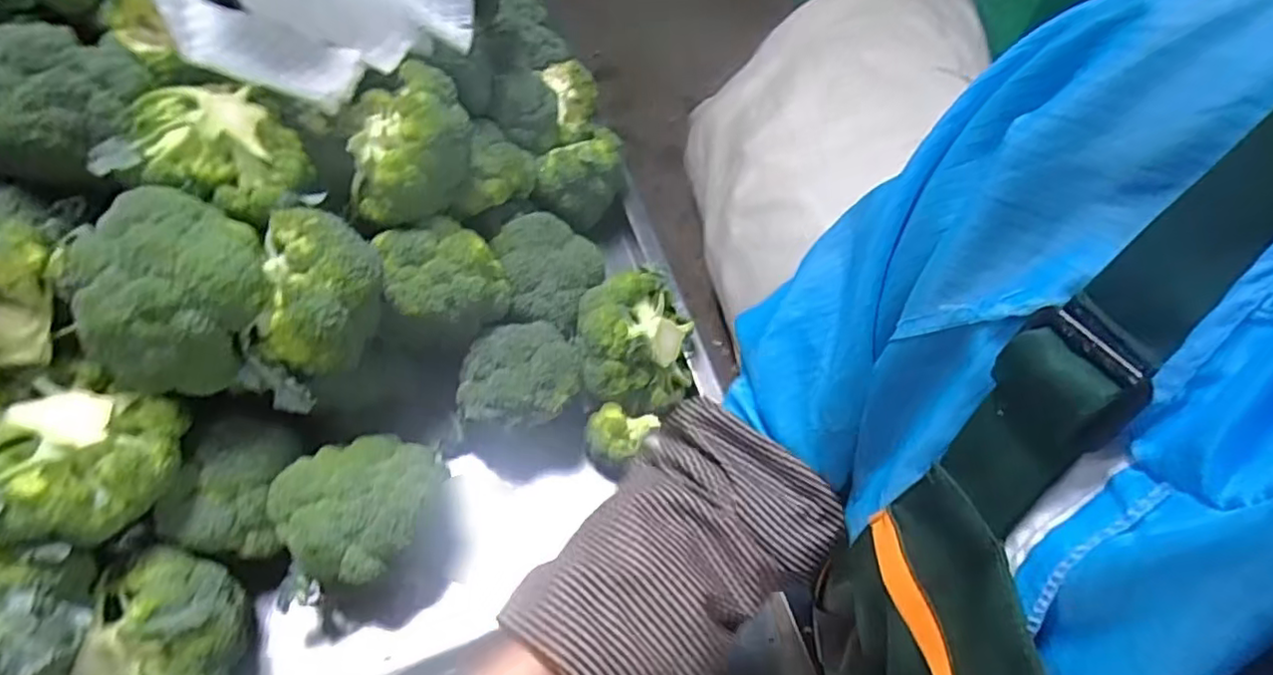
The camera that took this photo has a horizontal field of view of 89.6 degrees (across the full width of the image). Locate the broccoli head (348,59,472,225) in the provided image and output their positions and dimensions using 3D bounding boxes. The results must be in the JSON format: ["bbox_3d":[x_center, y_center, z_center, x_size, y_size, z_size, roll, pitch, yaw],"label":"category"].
[{"bbox_3d":[-0.188,-0.160,0.529,0.100,0.094,0.104,-9,53,-12],"label":"broccoli head"}]

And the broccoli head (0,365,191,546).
[{"bbox_3d":[-0.357,0.066,0.410,0.091,0.075,0.099,2,52,-3],"label":"broccoli head"}]

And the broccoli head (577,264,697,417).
[{"bbox_3d":[0.001,-0.002,0.605,0.107,0.087,0.115,2,52,-3],"label":"broccoli head"}]

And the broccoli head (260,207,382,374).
[{"bbox_3d":[-0.229,-0.033,0.472,0.080,0.088,0.091,-4,53,-8],"label":"broccoli head"}]

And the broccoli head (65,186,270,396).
[{"bbox_3d":[-0.310,-0.032,0.434,0.106,0.093,0.098,-17,55,-17],"label":"broccoli head"}]

